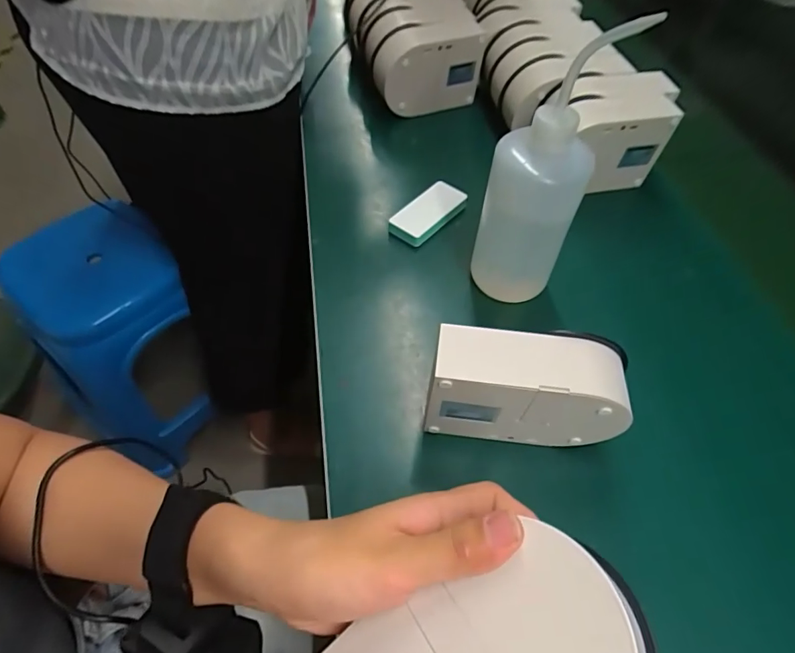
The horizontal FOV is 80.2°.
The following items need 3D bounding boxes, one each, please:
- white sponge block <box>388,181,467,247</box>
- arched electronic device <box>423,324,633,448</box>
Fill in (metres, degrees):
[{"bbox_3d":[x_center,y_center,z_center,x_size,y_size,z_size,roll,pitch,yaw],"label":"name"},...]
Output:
[{"bbox_3d":[0.035,-0.124,0.514,0.041,0.018,0.091,39,60,22],"label":"white sponge block"},{"bbox_3d":[0.090,0.047,0.331,0.135,0.095,0.049,4,51,4],"label":"arched electronic device"}]

